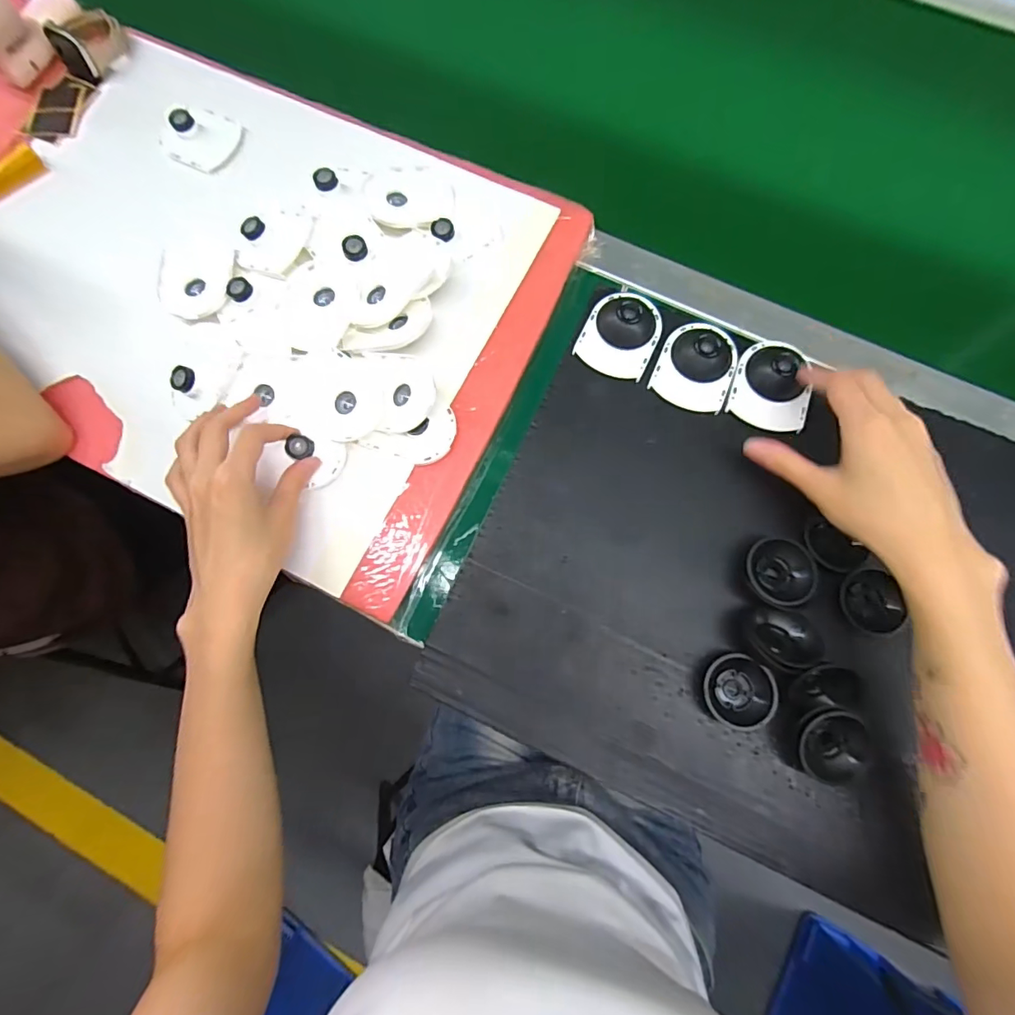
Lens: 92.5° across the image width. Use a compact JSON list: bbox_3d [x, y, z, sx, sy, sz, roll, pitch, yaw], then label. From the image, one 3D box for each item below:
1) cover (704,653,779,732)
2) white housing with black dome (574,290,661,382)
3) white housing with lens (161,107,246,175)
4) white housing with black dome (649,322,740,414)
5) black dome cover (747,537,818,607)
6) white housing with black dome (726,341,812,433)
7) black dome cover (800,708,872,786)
[{"bbox_3d":[0.160,0.127,0.338,0.047,0.017,0.047,28,79,3],"label":"cover"},{"bbox_3d":[0.095,-0.148,0.401,0.062,0.021,0.075,23,79,2],"label":"white housing with black dome"},{"bbox_3d":[-0.286,-0.346,0.446,0.068,0.020,0.059,24,79,2],"label":"white housing with lens"},{"bbox_3d":[0.155,-0.118,0.392,0.061,0.017,0.074,22,79,2],"label":"white housing with black dome"},{"bbox_3d":[0.194,0.046,0.351,0.046,0.017,0.048,10,79,-1],"label":"black dome cover"},{"bbox_3d":[0.213,-0.100,0.384,0.059,0.018,0.073,18,79,5],"label":"white housing with black dome"},{"bbox_3d":[0.215,0.159,0.326,0.041,0.020,0.046,9,79,-1],"label":"black dome cover"}]

